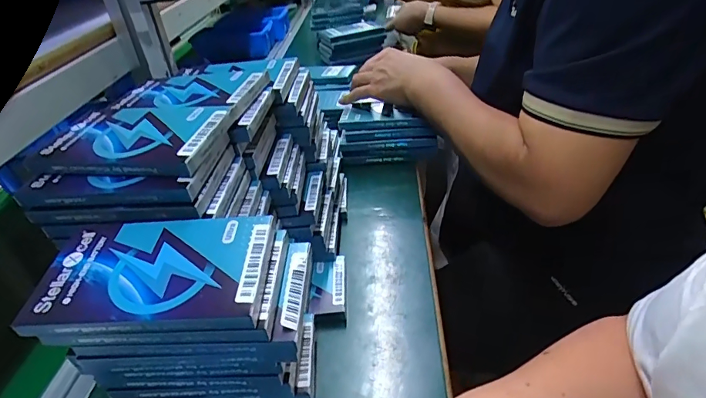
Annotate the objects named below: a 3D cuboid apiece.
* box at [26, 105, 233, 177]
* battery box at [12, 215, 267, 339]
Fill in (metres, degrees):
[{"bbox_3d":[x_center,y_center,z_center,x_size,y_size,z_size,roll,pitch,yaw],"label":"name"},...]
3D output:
[{"bbox_3d":[-0.166,-0.048,0.338,0.132,0.016,0.082,1,36,12],"label":"box"},{"bbox_3d":[-0.118,0.044,0.267,0.130,0.018,0.082,-3,35,6],"label":"battery box"}]

